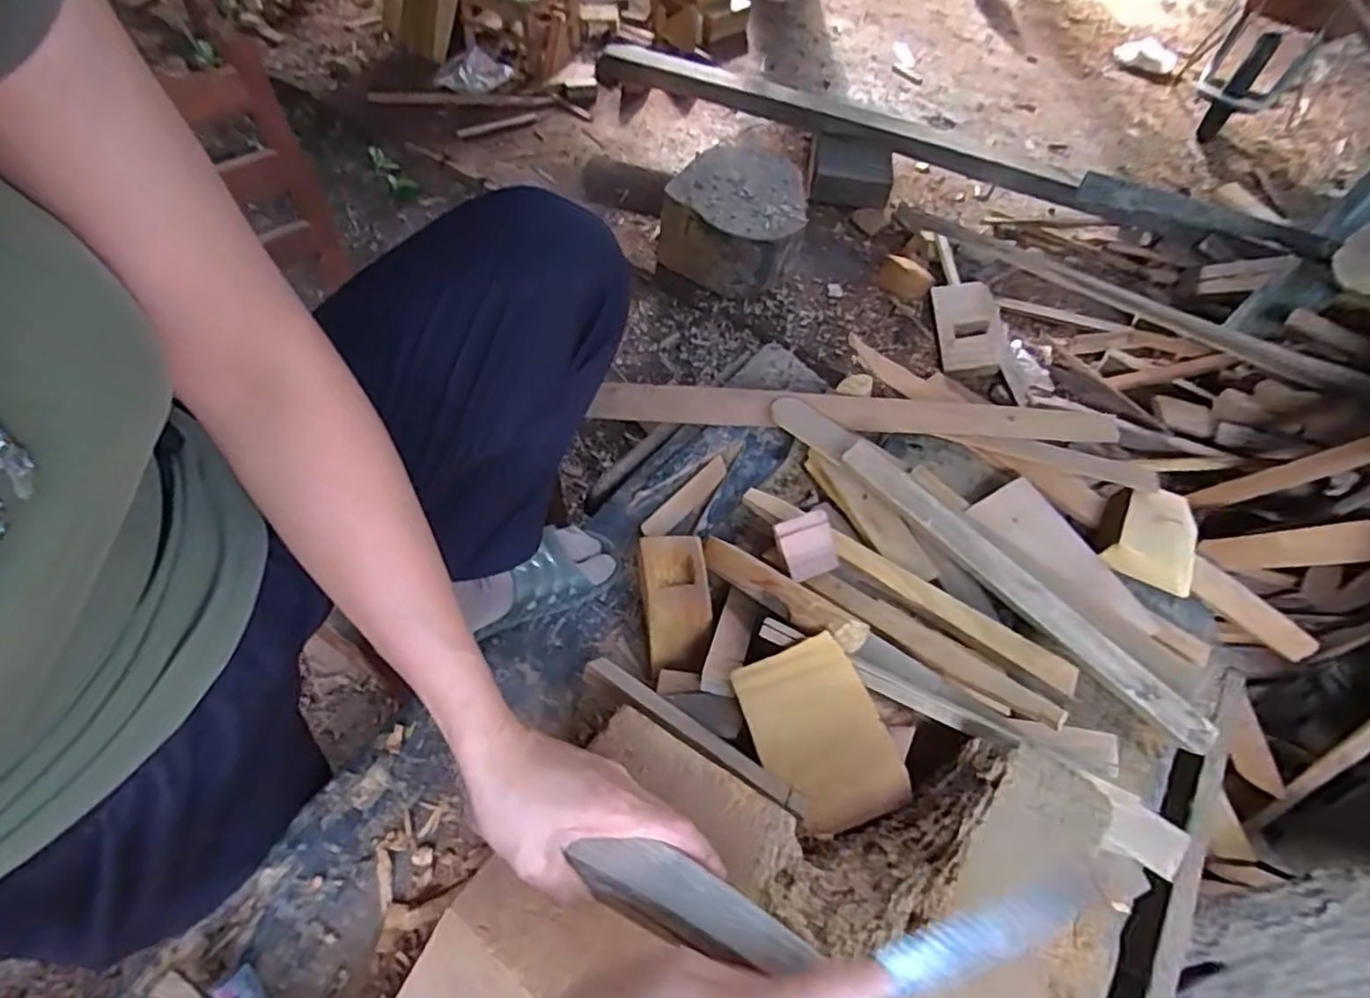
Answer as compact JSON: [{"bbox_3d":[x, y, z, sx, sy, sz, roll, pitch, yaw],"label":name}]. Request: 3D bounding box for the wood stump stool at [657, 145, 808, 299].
[{"bbox_3d":[0.131,-0.774,1.821,0.373,0.237,0.421,8,57,2],"label":"wood stump stool"}]

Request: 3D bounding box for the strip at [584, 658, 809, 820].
[{"bbox_3d":[0.007,0.202,0.567,0.219,0.026,0.025,30,60,16],"label":"strip"}]

